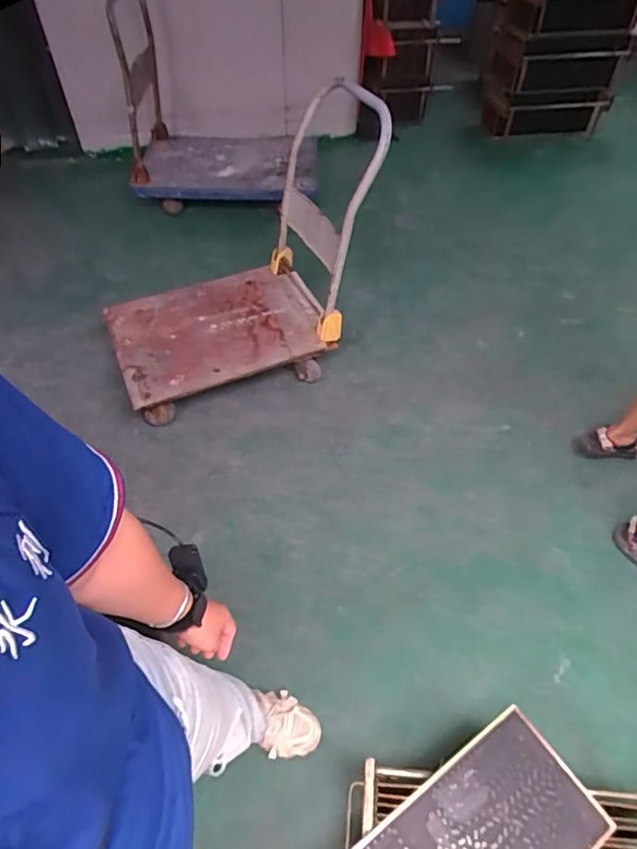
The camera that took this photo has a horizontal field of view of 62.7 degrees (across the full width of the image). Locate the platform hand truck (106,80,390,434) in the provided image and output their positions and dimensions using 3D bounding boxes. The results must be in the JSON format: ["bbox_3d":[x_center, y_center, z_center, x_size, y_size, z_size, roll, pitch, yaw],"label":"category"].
[{"bbox_3d":[-0.258,-0.499,1.632,0.870,0.690,0.515,-18,52,-15],"label":"platform hand truck"}]

